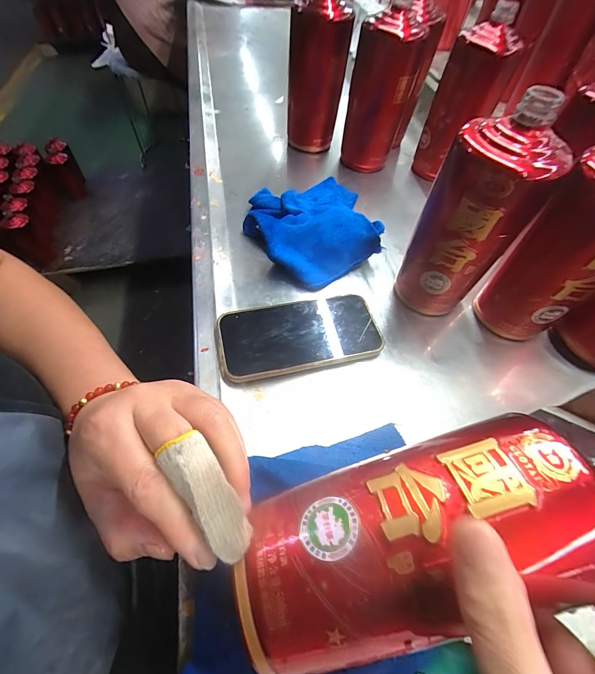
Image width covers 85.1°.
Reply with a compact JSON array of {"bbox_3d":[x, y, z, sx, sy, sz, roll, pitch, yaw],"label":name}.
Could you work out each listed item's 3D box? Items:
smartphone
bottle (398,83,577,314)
[{"bbox_3d":[0.003,-0.005,0.328,0.158,0.010,0.081,-9,57,-12],"label":"smartphone"},{"bbox_3d":[0.151,-0.095,0.293,0.075,0.191,0.071,-2,56,-3],"label":"bottle"}]

